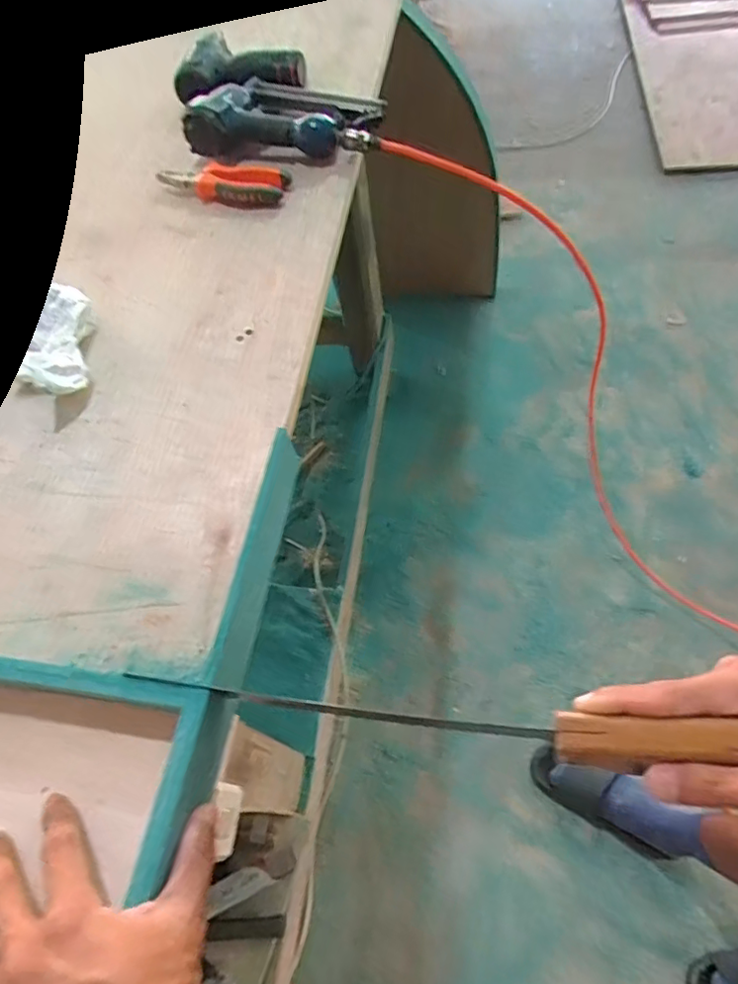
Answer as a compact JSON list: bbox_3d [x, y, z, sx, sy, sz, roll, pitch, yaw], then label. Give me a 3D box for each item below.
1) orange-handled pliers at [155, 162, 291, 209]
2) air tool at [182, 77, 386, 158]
[{"bbox_3d":[-0.186,-0.393,0.701,0.168,0.030,0.061,13,60,13],"label":"orange-handled pliers"},{"bbox_3d":[-0.105,-0.504,0.746,0.247,0.059,0.143,8,59,10],"label":"air tool"}]

